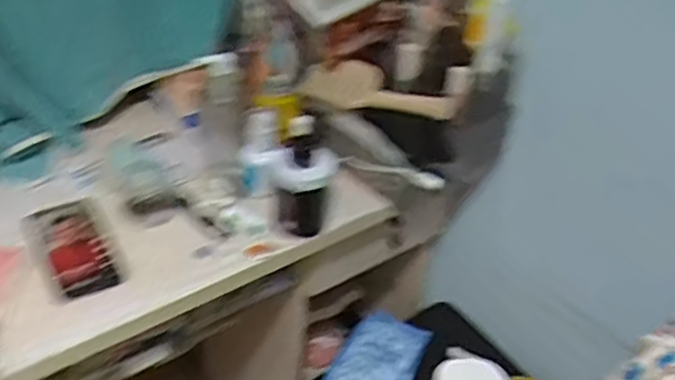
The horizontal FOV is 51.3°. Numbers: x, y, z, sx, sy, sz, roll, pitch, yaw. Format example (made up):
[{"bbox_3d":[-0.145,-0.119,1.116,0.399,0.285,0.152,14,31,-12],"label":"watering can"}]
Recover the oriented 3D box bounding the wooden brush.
[{"bbox_3d":[0.044,-0.139,0.942,0.050,0.057,0.269,-27,32,-34],"label":"wooden brush"}]

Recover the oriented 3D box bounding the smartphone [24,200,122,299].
[{"bbox_3d":[-0.296,0.066,0.796,0.078,0.015,0.151,-19,44,-28],"label":"smartphone"}]

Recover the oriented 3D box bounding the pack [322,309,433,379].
[{"bbox_3d":[0.063,0.259,1.089,0.117,0.041,0.219,19,40,17],"label":"pack"}]

